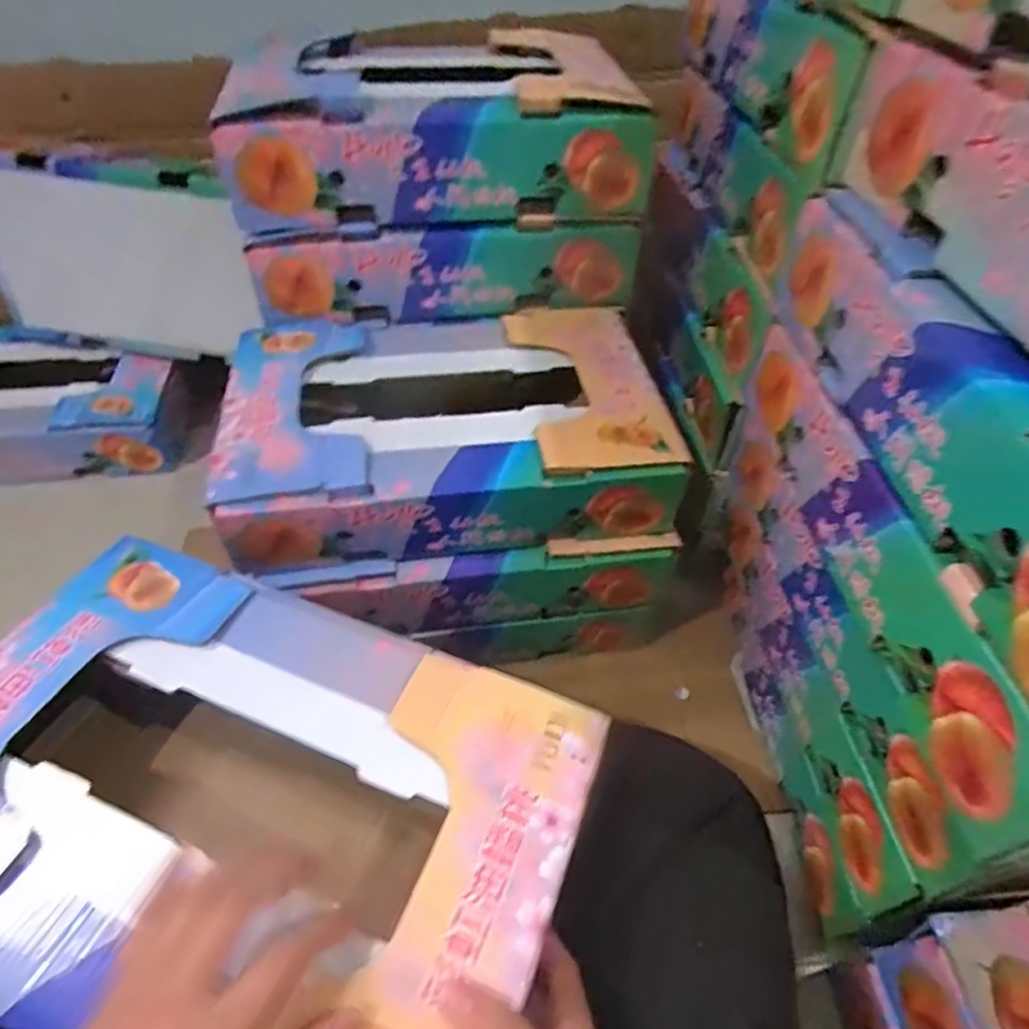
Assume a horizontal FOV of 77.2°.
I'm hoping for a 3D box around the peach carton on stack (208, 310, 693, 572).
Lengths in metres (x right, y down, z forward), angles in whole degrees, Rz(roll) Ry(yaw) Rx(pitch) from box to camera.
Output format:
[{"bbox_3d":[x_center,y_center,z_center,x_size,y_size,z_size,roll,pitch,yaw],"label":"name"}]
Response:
[{"bbox_3d":[-0.064,-0.088,0.626,0.389,0.097,0.251,-5,49,-7],"label":"peach carton on stack"}]

